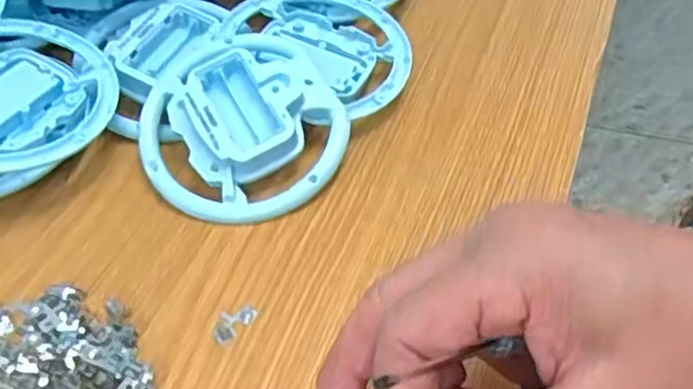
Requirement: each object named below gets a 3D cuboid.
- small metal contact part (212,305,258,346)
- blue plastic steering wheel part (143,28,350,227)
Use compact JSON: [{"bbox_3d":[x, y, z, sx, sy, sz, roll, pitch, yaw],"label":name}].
[{"bbox_3d":[-0.048,0.053,0.308,0.021,0.004,0.013,-36,54,-26],"label":"small metal contact part"},{"bbox_3d":[-0.052,-0.038,0.364,0.101,0.030,0.102,4,61,0],"label":"blue plastic steering wheel part"}]

